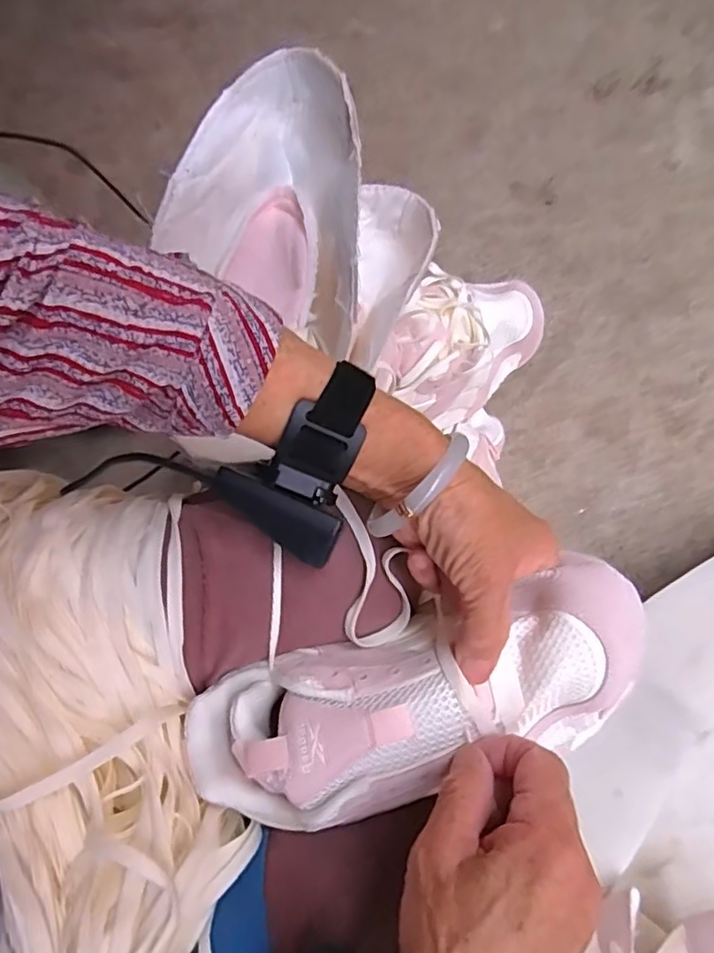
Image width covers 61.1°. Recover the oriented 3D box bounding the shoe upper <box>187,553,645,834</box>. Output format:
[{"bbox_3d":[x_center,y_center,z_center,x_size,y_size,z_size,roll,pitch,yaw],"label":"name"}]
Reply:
[{"bbox_3d":[0.029,0.118,0.314,0.239,0.055,0.085,-20,77,6],"label":"shoe upper"}]

